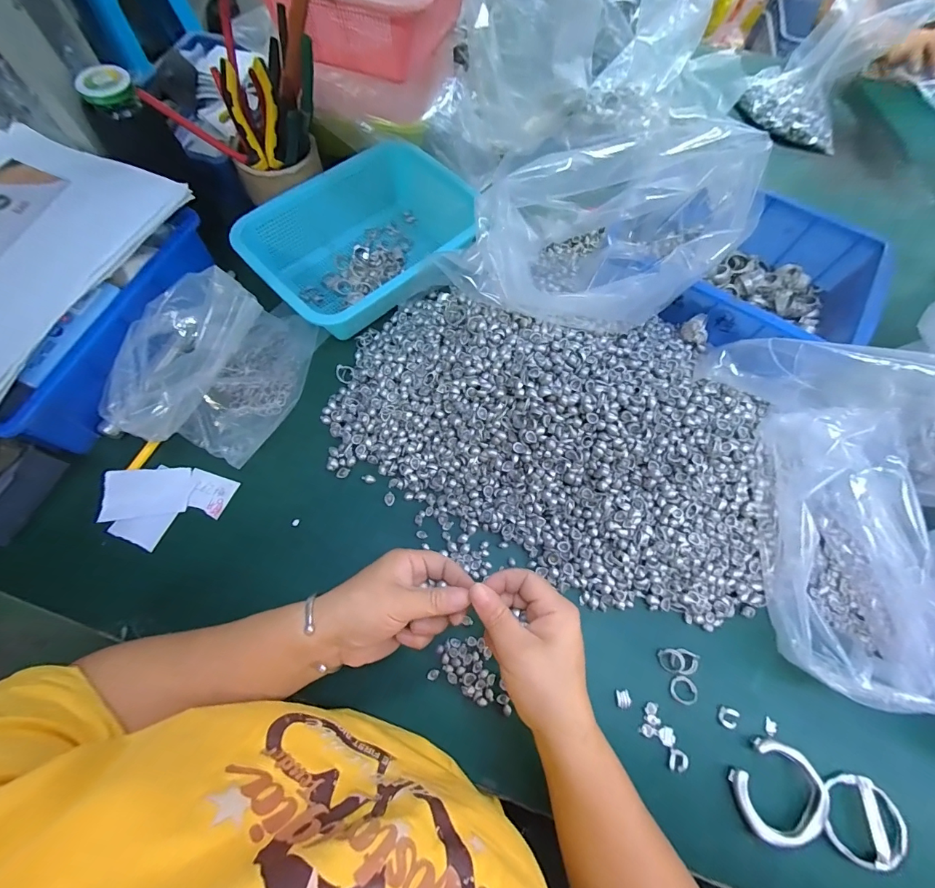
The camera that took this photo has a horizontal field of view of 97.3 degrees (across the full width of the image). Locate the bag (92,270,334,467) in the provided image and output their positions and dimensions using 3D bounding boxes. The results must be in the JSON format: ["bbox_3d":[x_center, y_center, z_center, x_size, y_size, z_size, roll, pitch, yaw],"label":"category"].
[{"bbox_3d":[-0.267,-0.089,0.426,0.150,0.107,0.191,15,67,4],"label":"bag"}]

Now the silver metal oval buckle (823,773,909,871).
[{"bbox_3d":[0.319,0.303,0.328,0.063,0.012,0.059,-11,68,-7],"label":"silver metal oval buckle"}]

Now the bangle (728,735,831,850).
[{"bbox_3d":[0.257,0.288,0.336,0.071,0.017,0.067,1,67,-2],"label":"bangle"}]

